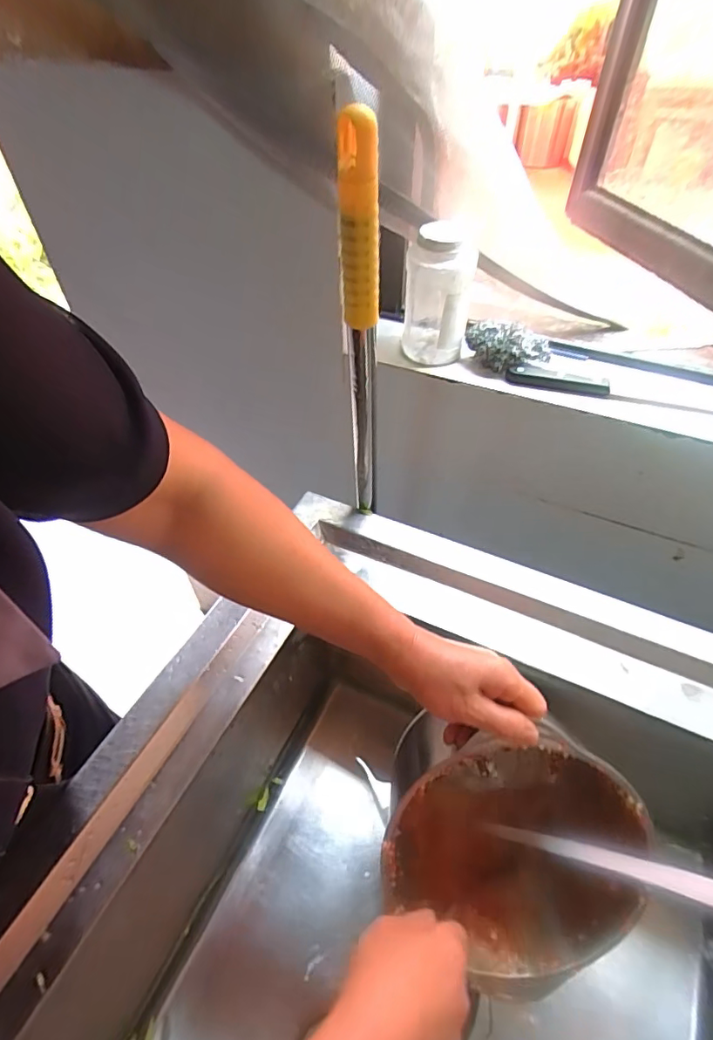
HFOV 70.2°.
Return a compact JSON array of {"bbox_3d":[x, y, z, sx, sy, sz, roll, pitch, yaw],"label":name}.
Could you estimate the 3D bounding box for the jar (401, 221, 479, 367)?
[{"bbox_3d":[0.095,-0.262,0.592,0.079,0.135,0.091,10,53,2],"label":"jar"}]

